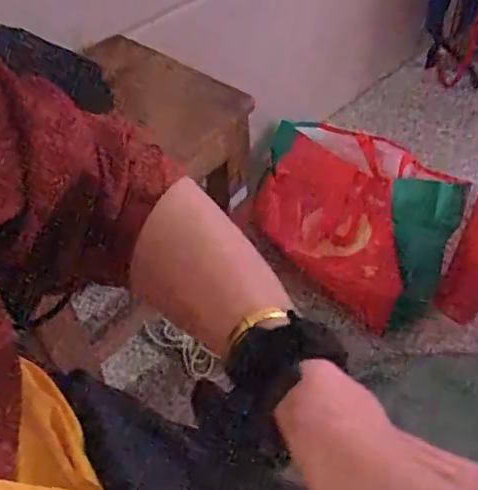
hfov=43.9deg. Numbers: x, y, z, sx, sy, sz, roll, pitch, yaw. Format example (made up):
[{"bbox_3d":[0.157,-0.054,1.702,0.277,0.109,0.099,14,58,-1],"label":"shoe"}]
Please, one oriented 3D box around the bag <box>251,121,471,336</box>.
[{"bbox_3d":[0.217,-0.057,1.092,0.378,0.275,0.169,33,20,27],"label":"bag"}]

